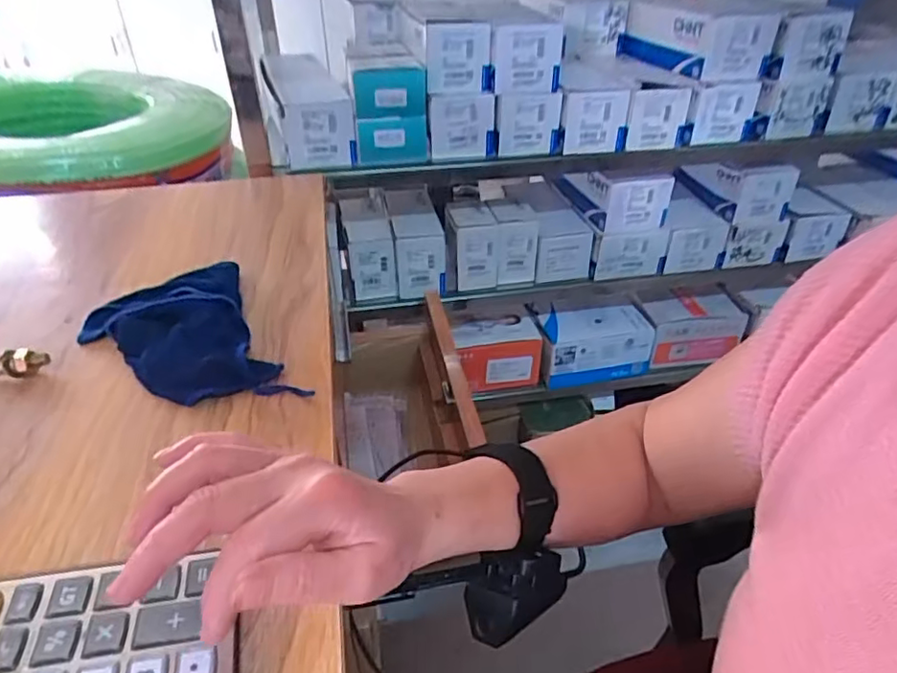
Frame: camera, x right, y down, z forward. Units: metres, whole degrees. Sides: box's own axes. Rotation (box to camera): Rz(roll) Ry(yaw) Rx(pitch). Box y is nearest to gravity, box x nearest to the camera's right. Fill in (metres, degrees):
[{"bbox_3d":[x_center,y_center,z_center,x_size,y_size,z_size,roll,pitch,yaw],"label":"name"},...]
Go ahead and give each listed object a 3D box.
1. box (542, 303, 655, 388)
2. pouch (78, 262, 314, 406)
[{"bbox_3d":[0.260,0.013,1.065,0.188,0.106,0.083,-8,37,-12],"label":"box"},{"bbox_3d":[-0.194,-0.002,0.435,0.116,0.035,0.173,-20,41,-25],"label":"pouch"}]

